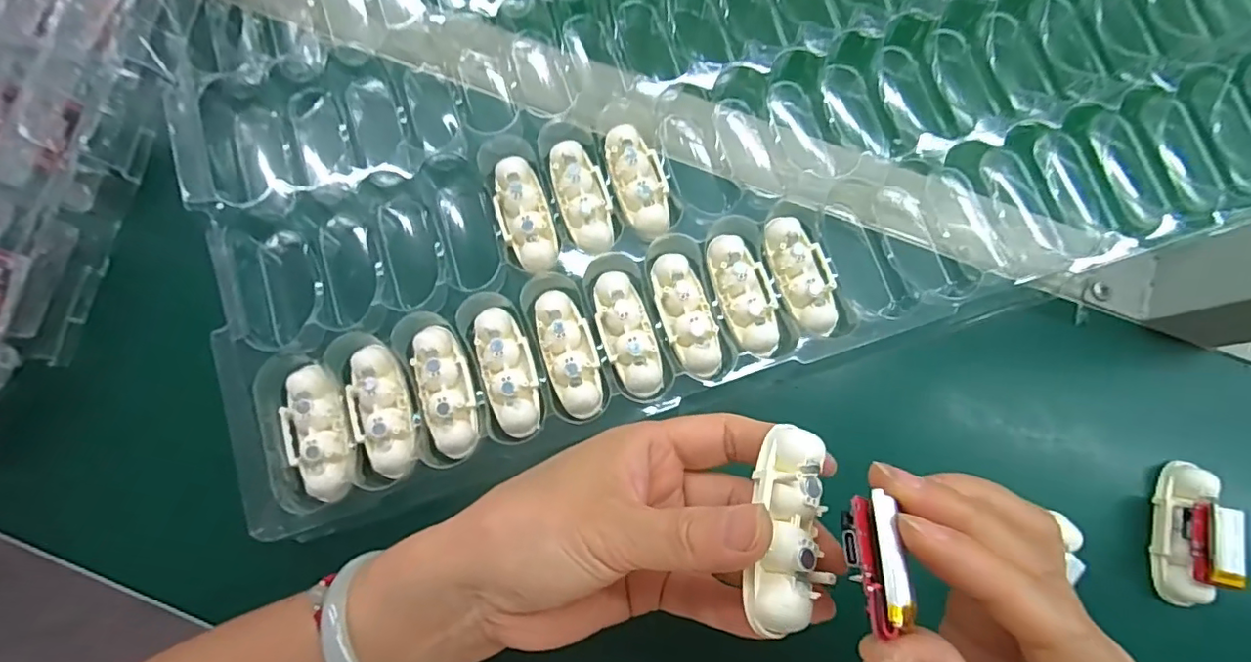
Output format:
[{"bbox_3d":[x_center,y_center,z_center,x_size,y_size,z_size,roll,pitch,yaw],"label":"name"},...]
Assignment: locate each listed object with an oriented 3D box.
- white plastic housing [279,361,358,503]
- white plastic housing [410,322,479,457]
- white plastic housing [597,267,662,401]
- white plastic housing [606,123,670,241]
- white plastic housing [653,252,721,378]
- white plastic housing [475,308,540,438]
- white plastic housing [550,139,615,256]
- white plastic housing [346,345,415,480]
[{"bbox_3d":[-0.146,0.047,0.259,0.028,0.012,0.063,-22,80,-4],"label":"white plastic housing"},{"bbox_3d":[-0.085,0.028,0.266,0.022,0.012,0.063,-16,80,-3],"label":"white plastic housing"},{"bbox_3d":[0.001,0.001,0.273,0.024,0.011,0.063,-18,80,-3],"label":"white plastic housing"},{"bbox_3d":[0.008,-0.078,0.289,0.026,0.014,0.062,-18,80,-3],"label":"white plastic housing"},{"bbox_3d":[0.031,-0.009,0.275,0.024,0.014,0.063,-20,80,-4],"label":"white plastic housing"},{"bbox_3d":[-0.057,0.019,0.268,0.023,0.011,0.063,-14,80,-3],"label":"white plastic housing"},{"bbox_3d":[-0.022,-0.070,0.288,0.024,0.011,0.062,-14,80,-3],"label":"white plastic housing"},{"bbox_3d":[-0.117,0.037,0.263,0.026,0.011,0.064,-20,80,-4],"label":"white plastic housing"}]

